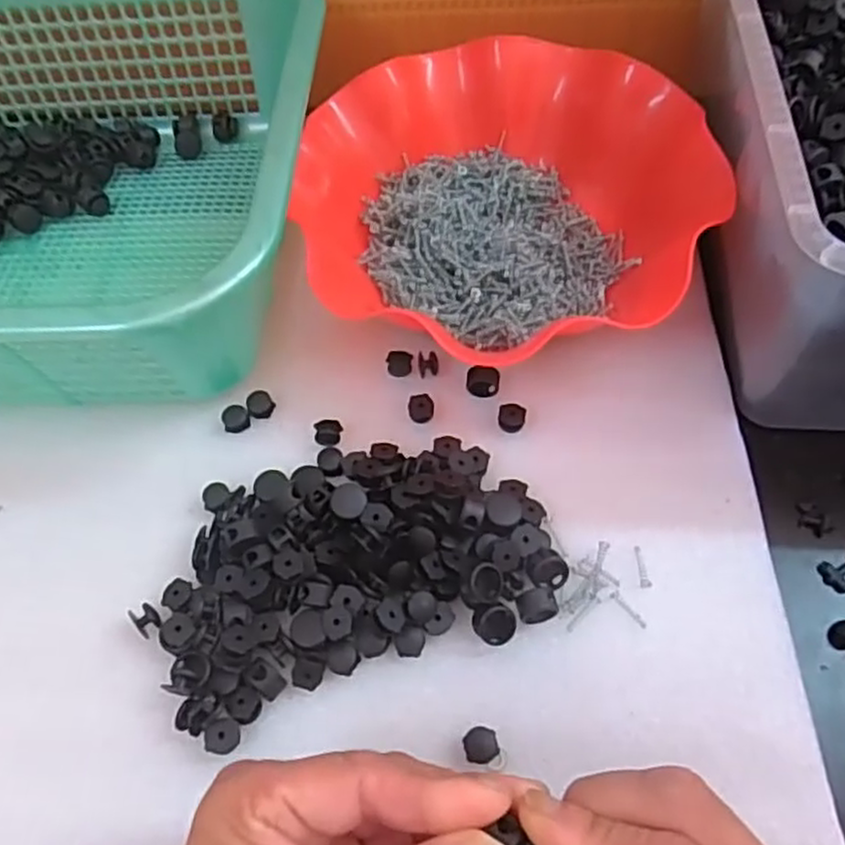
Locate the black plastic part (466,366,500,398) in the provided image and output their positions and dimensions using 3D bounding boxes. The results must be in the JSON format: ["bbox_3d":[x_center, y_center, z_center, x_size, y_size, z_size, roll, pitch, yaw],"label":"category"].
[{"bbox_3d":[0.031,-0.021,0.373,0.017,0.011,0.012,6,59,7],"label":"black plastic part"}]

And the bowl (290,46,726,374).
[{"bbox_3d":[0.041,-0.123,0.398,0.209,0.054,0.212,-1,59,2],"label":"bowl"}]

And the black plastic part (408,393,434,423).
[{"bbox_3d":[-0.001,-0.008,0.370,0.013,0.009,0.014,-2,59,2],"label":"black plastic part"}]

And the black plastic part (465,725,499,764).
[{"bbox_3d":[0.023,0.128,0.287,0.013,0.007,0.013,-11,59,-3],"label":"black plastic part"}]

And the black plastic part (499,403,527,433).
[{"bbox_3d":[0.045,-0.003,0.363,0.013,0.008,0.014,-1,59,2],"label":"black plastic part"}]

